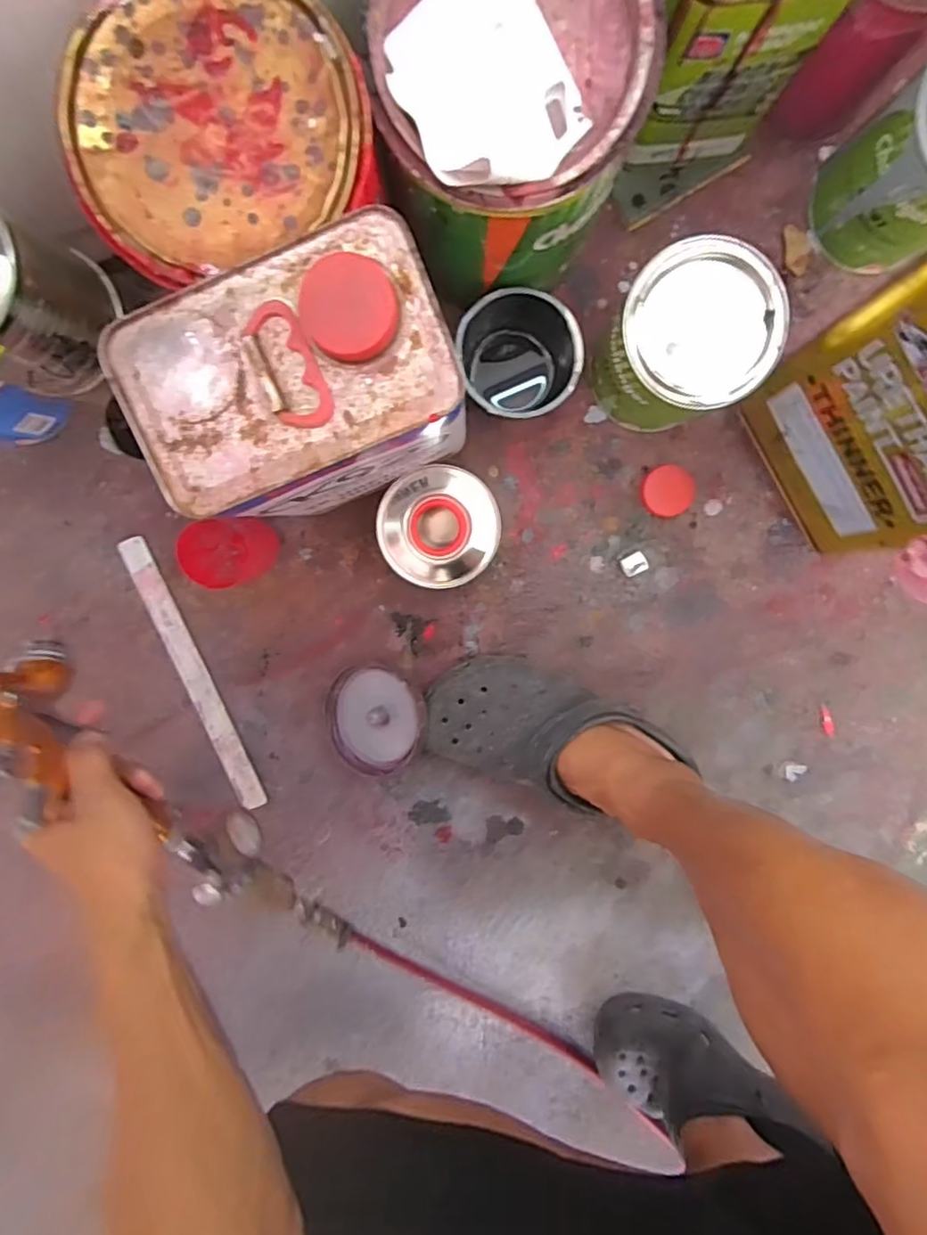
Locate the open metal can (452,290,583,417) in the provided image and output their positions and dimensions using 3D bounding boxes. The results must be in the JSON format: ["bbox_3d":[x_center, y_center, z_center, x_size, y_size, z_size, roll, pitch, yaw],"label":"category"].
[{"bbox_3d":[0.046,-0.211,0.499,0.097,0.085,0.101,0,100,2],"label":"open metal can"}]

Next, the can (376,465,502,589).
[{"bbox_3d":[-0.024,-0.078,0.528,0.091,0.072,0.092,0,100,2],"label":"can"}]

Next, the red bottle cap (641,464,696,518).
[{"bbox_3d":[0.184,-0.114,0.548,0.044,0.013,0.045,-6,99,3],"label":"red bottle cap"}]

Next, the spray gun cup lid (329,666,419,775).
[{"bbox_3d":[-0.083,0.096,0.569,0.096,0.029,0.098,0,91,16],"label":"spray gun cup lid"}]

